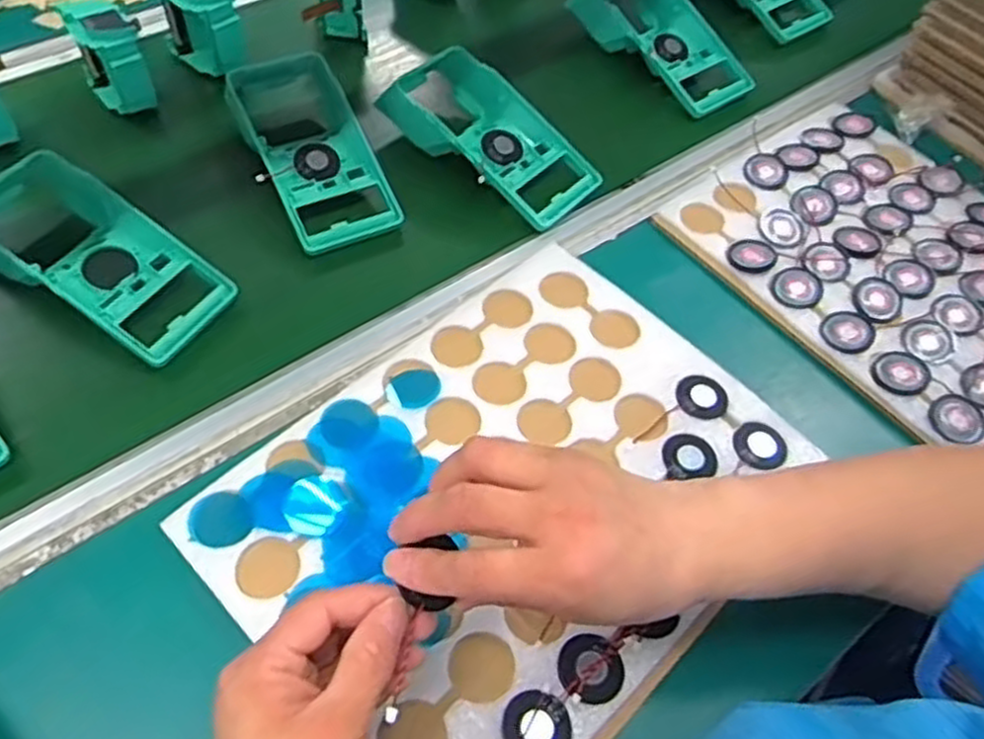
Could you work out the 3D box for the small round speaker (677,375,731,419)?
[{"bbox_3d":[0.137,0.017,0.493,0.034,0.004,0.032,2,55,-3],"label":"small round speaker"}]

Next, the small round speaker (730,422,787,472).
[{"bbox_3d":[0.168,0.047,0.478,0.036,0.008,0.032,-10,57,-11],"label":"small round speaker"}]

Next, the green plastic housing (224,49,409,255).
[{"bbox_3d":[-0.151,-0.181,0.609,0.083,0.063,0.216,-23,60,-19],"label":"green plastic housing"}]

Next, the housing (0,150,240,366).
[{"bbox_3d":[-0.275,-0.081,0.519,0.192,0.052,0.102,28,58,14],"label":"housing"}]

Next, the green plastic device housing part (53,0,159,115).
[{"bbox_3d":[-0.312,-0.257,0.619,0.041,0.072,0.078,-34,64,-24],"label":"green plastic device housing part"}]

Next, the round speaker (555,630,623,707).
[{"bbox_3d":[0.051,0.154,0.391,0.034,0.004,0.034,2,55,-3],"label":"round speaker"}]

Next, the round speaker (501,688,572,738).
[{"bbox_3d":[0.022,0.175,0.373,0.033,0.004,0.033,2,55,-3],"label":"round speaker"}]

